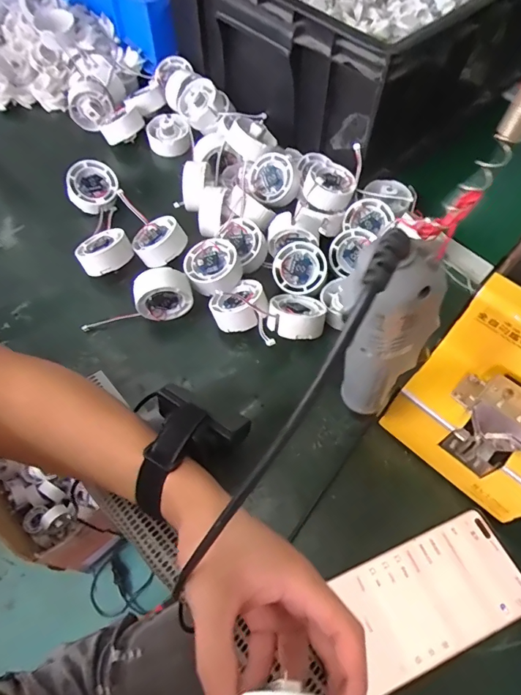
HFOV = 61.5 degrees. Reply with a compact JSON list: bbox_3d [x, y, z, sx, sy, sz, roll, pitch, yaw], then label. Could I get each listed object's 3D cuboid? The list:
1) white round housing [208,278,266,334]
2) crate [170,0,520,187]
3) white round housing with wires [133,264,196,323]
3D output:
[{"bbox_3d":[-0.021,-0.040,0.426,0.053,0.028,0.053,-16,36,12],"label":"white round housing"},{"bbox_3d":[0.156,-0.476,0.604,0.477,0.171,0.390,-38,67,-18],"label":"crate"},{"bbox_3d":[-0.095,-0.052,0.432,0.055,0.056,0.024,-13,62,-6],"label":"white round housing with wires"}]

